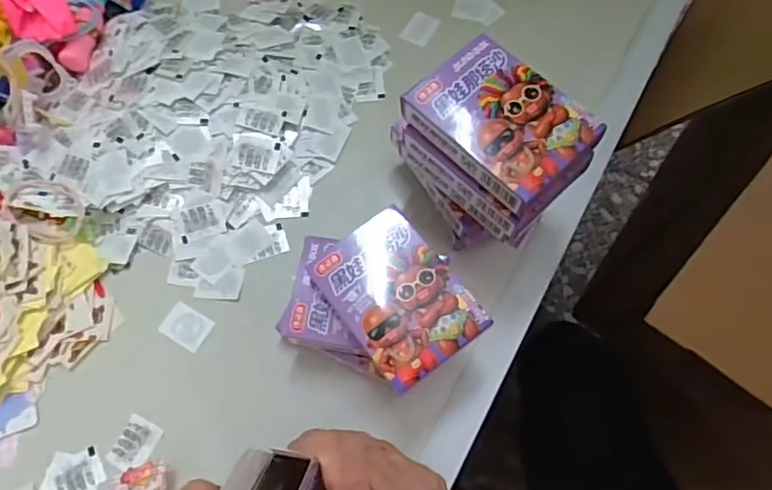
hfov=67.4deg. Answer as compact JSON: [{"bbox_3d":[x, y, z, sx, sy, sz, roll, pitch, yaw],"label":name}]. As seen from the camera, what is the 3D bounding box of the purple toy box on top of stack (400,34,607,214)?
[{"bbox_3d":[0.064,-0.070,0.322,0.064,0.020,0.092,-42,74,-15],"label":"purple toy box on top of stack"}]

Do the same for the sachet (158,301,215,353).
[{"bbox_3d":[-0.133,0.054,0.387,0.031,0.004,0.024,28,71,11],"label":"sachet"}]

